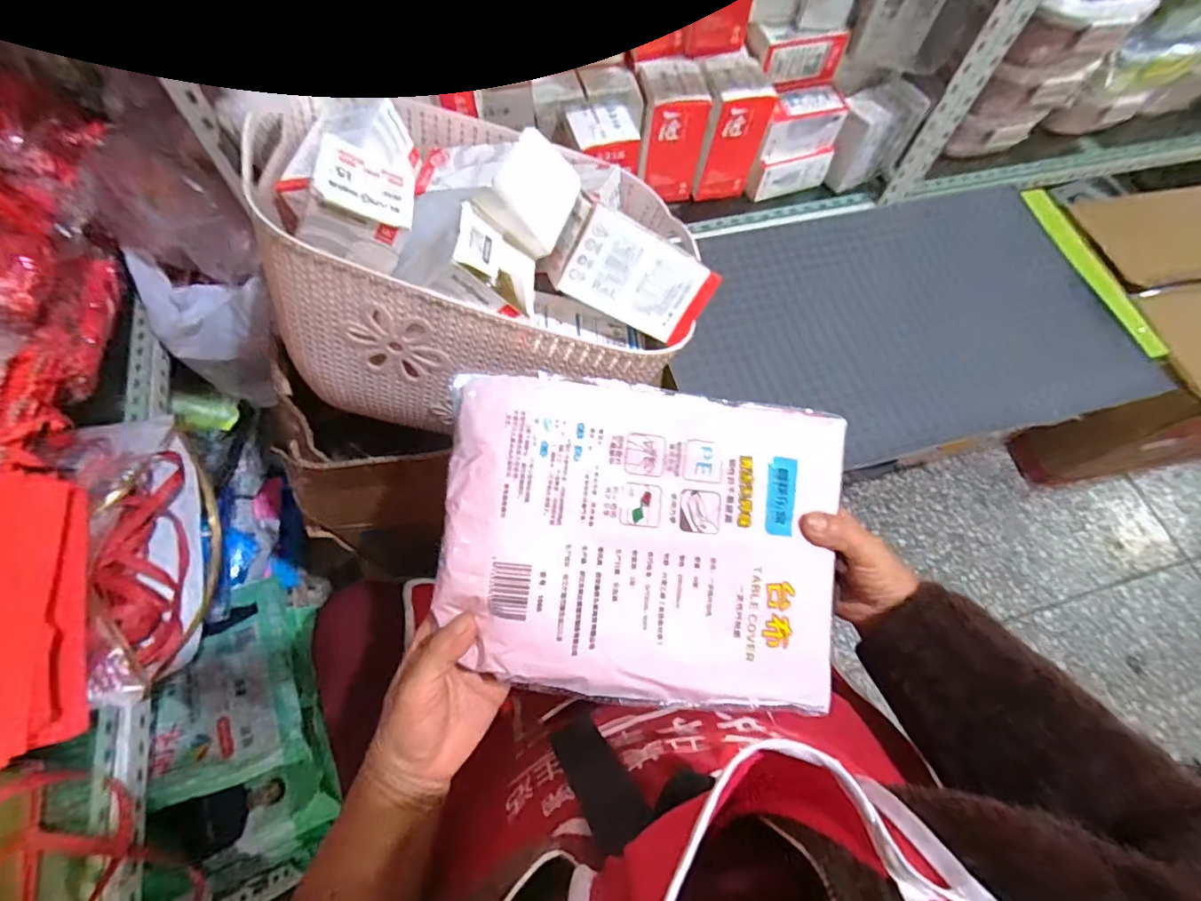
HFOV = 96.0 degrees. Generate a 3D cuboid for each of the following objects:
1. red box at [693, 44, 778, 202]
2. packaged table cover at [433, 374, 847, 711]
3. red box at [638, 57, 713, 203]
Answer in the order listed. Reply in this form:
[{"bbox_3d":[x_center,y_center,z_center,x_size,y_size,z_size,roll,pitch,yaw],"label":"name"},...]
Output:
[{"bbox_3d":[0.182,-0.466,0.793,0.095,0.163,0.094,-3,66,-4],"label":"red box"},{"bbox_3d":[0.035,0.058,0.357,0.264,0.017,0.199,7,82,-8],"label":"packaged table cover"},{"bbox_3d":[0.096,-0.456,0.777,0.089,0.151,0.091,-3,66,-4],"label":"red box"}]

